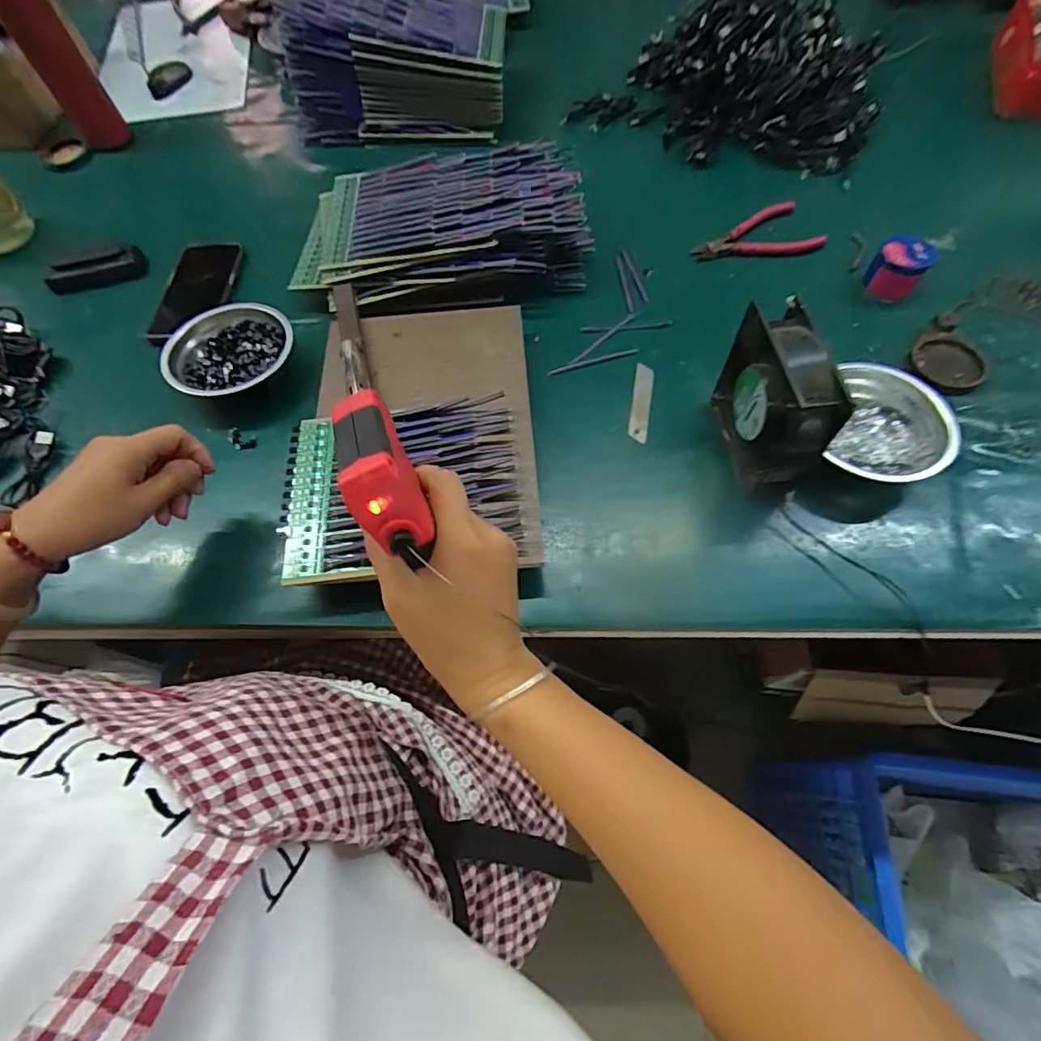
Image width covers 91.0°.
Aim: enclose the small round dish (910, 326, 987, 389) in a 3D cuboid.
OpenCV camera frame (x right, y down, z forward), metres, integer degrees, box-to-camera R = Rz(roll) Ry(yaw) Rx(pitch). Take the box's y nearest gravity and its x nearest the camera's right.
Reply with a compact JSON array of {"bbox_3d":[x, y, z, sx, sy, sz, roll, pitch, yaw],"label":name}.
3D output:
[{"bbox_3d":[0.426,-0.162,0.511,0.062,0.010,0.071,13,65,8],"label":"small round dish"}]

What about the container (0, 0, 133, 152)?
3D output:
[{"bbox_3d":[-0.643,-0.646,0.694,0.067,0.226,0.083,-33,67,-13],"label":"container"}]

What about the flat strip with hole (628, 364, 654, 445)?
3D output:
[{"bbox_3d":[0.122,-0.120,0.518,0.020,0.005,0.095,12,65,0],"label":"flat strip with hole"}]

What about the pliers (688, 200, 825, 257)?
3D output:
[{"bbox_3d":[0.283,-0.329,0.603,0.142,0.011,0.080,-24,65,-9],"label":"pliers"}]

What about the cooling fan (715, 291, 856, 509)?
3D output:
[{"bbox_3d":[0.211,-0.097,0.433,0.047,0.118,0.127,-9,64,-2],"label":"cooling fan"}]

